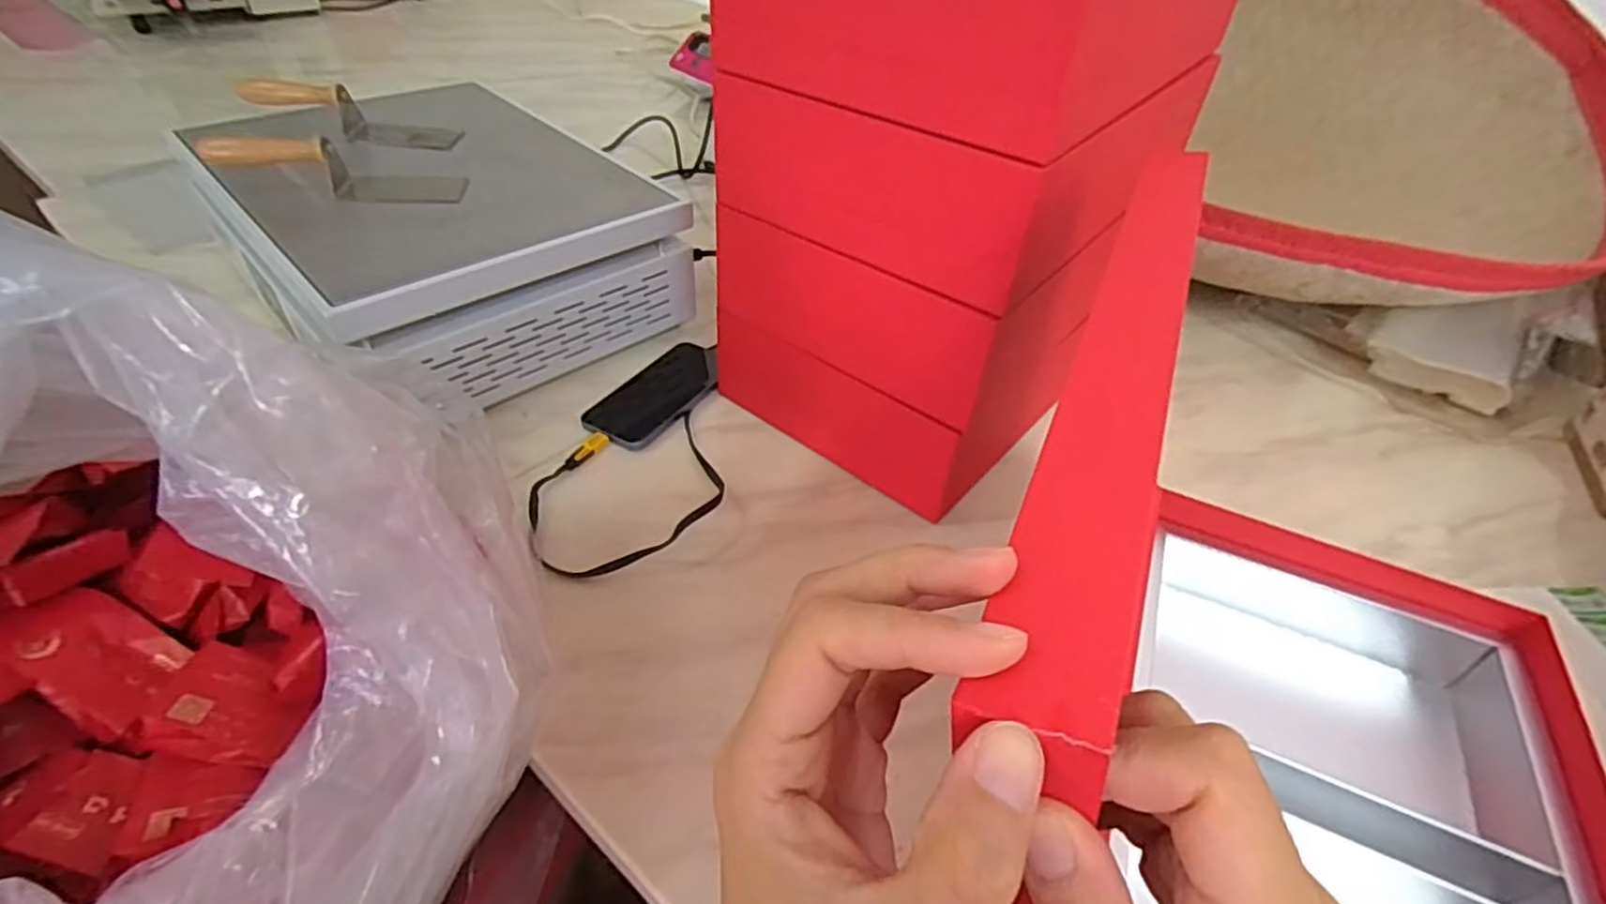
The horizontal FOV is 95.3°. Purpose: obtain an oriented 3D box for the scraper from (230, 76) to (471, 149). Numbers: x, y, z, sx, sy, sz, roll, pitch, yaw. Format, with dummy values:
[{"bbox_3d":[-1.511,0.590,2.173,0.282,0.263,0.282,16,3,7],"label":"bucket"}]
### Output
[{"bbox_3d":[-0.458,-0.343,0.725,0.229,0.045,0.059,11,42,6],"label":"scraper"}]

